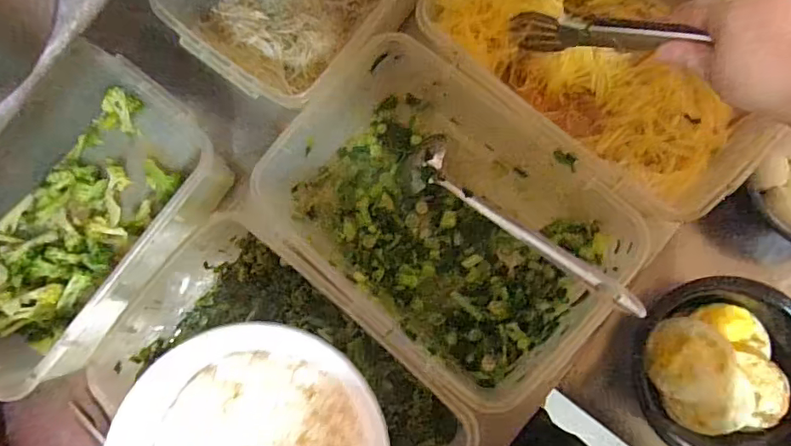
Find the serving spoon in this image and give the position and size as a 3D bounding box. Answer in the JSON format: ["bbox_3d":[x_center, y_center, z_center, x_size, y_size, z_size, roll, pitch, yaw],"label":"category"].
[{"bbox_3d":[0.106,0.000,0.459,0.251,0.021,0.050,39,88,27],"label":"serving spoon"}]

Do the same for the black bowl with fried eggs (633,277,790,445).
[{"bbox_3d":[0.317,0.142,0.492,0.160,0.050,0.175,-1,83,6],"label":"black bowl with fried eggs"}]

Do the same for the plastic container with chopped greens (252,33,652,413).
[{"bbox_3d":[0.041,-0.007,0.491,0.326,0.098,0.228,40,89,10],"label":"plastic container with chopped greens"}]

